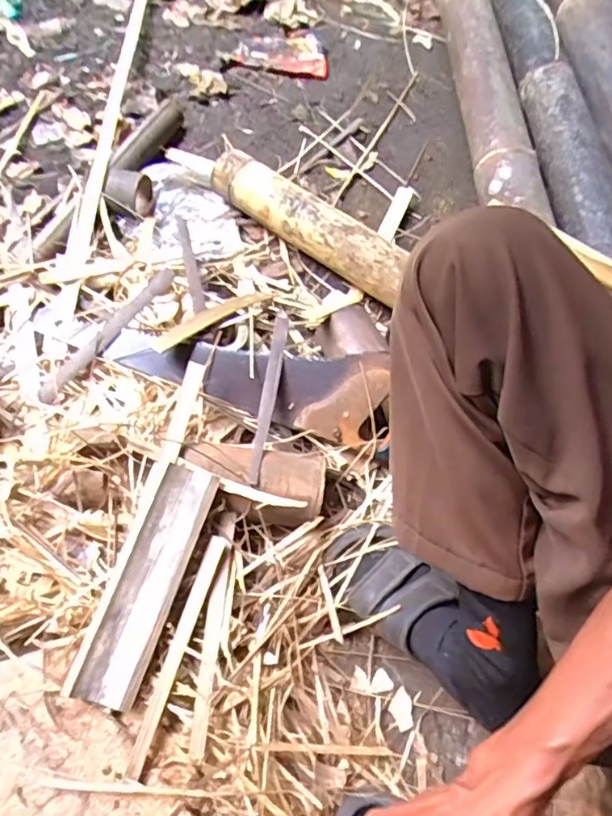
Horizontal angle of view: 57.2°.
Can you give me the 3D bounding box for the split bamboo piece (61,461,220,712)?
[{"bbox_3d":[-0.156,0.169,0.555,0.068,0.034,0.229,14,63,7],"label":"split bamboo piece"}]

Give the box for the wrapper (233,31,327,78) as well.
[{"bbox_3d":[-0.040,-0.716,1.117,0.175,0.010,0.145,12,63,5],"label":"wrapper"}]

